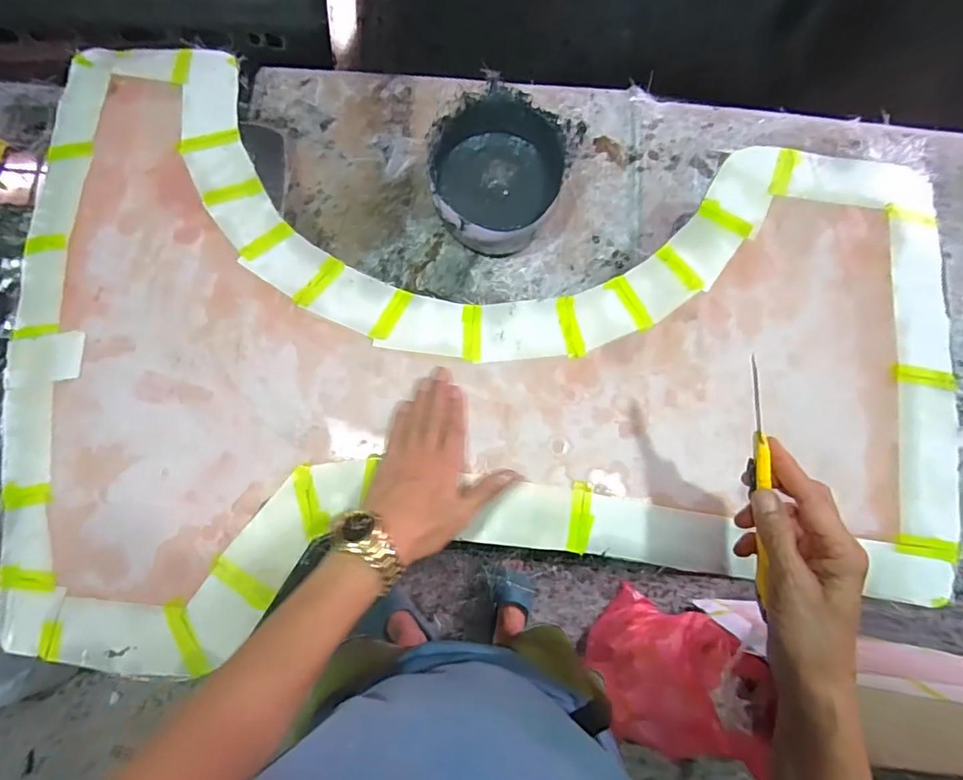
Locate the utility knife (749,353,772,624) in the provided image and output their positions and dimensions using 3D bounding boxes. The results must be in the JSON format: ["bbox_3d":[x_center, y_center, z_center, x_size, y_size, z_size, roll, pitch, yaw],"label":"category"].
[{"bbox_3d":[0.190,0.058,0.364,0.008,0.016,0.156,-2,91,-1],"label":"utility knife"}]

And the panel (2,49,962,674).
[{"bbox_3d":[0.002,-0.056,0.515,0.886,0.025,0.565,1,78,0],"label":"panel"}]

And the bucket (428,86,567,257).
[{"bbox_3d":[0.018,-0.274,0.694,0.165,0.102,0.171,0,78,-1],"label":"bucket"}]

